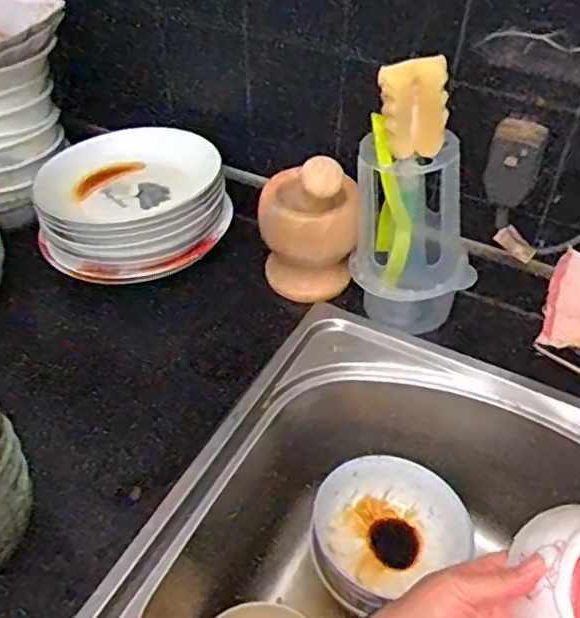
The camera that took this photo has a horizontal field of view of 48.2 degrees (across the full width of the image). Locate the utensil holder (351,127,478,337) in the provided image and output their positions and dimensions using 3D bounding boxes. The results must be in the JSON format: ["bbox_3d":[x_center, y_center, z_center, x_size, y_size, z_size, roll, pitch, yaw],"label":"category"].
[{"bbox_3d":[0.118,-0.067,0.617,0.099,0.193,0.087,-18,48,-18],"label":"utensil holder"}]

